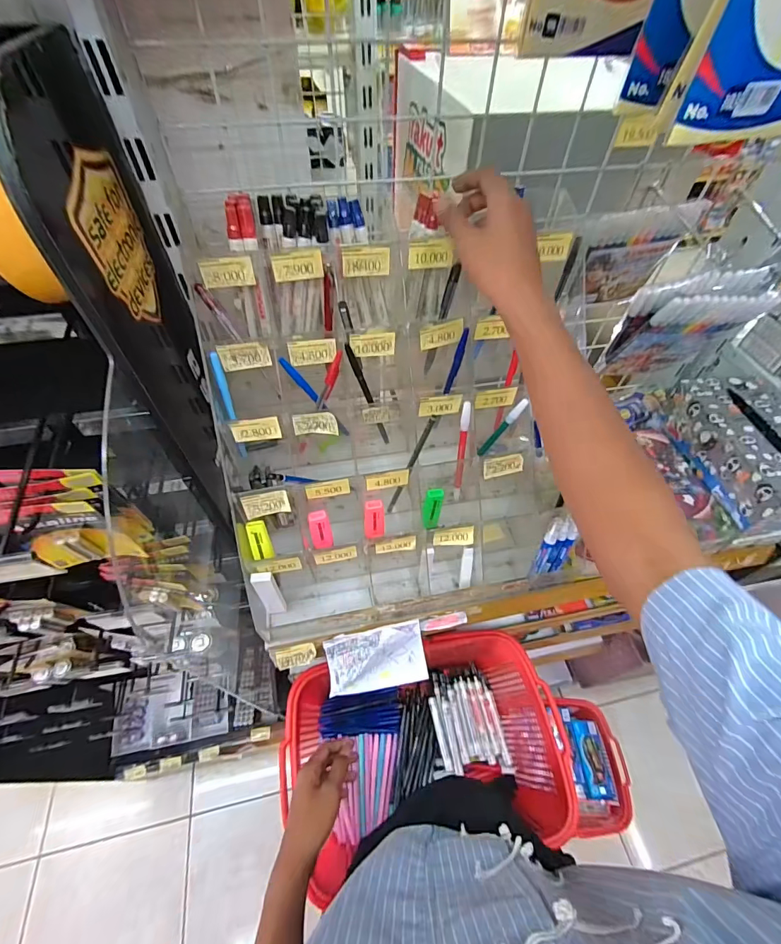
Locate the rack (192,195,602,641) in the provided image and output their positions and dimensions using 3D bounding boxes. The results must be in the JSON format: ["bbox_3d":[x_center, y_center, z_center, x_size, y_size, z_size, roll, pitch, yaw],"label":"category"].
[{"bbox_3d":[0.014,-0.044,0.506,0.408,0.401,0.332,-6,54,-5],"label":"rack"}]

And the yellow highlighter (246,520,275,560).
[{"bbox_3d":[-0.163,0.085,0.502,0.026,0.051,0.010,-14,18,-11],"label":"yellow highlighter"}]

